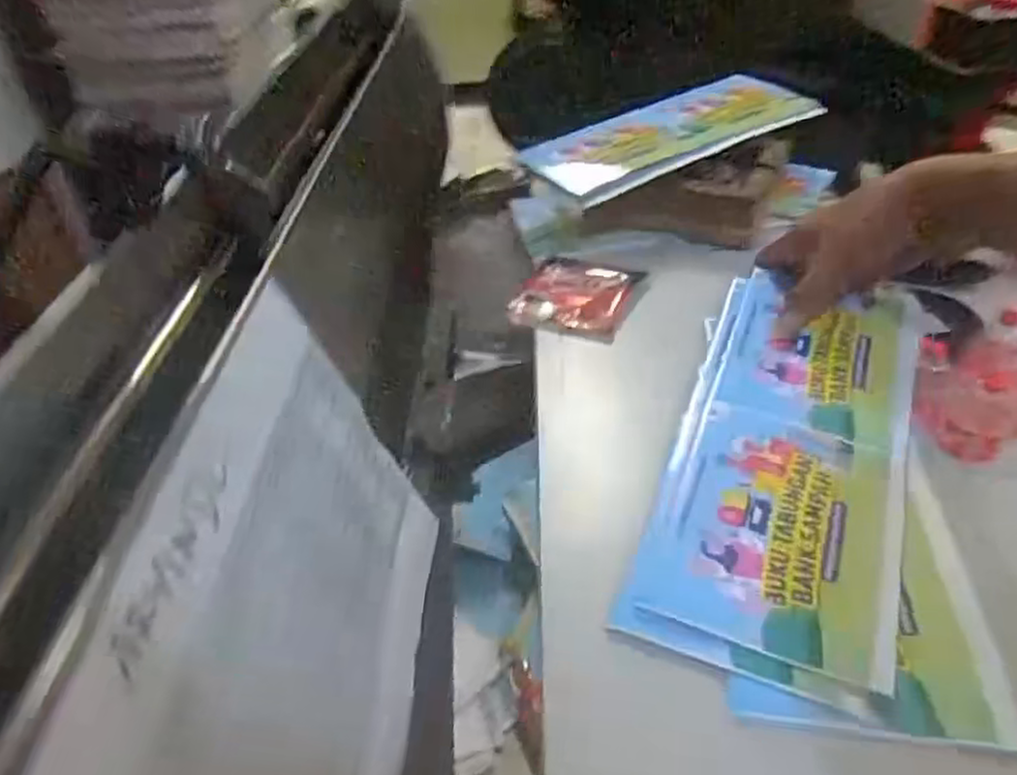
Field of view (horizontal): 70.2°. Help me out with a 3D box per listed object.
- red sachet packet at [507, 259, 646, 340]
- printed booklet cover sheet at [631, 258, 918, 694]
[{"bbox_3d":[0.054,-0.078,0.578,0.084,0.012,0.087,16,44,23],"label":"red sachet packet"},{"bbox_3d":[0.174,0.028,0.429,0.114,0.007,0.284,16,47,18],"label":"printed booklet cover sheet"}]

